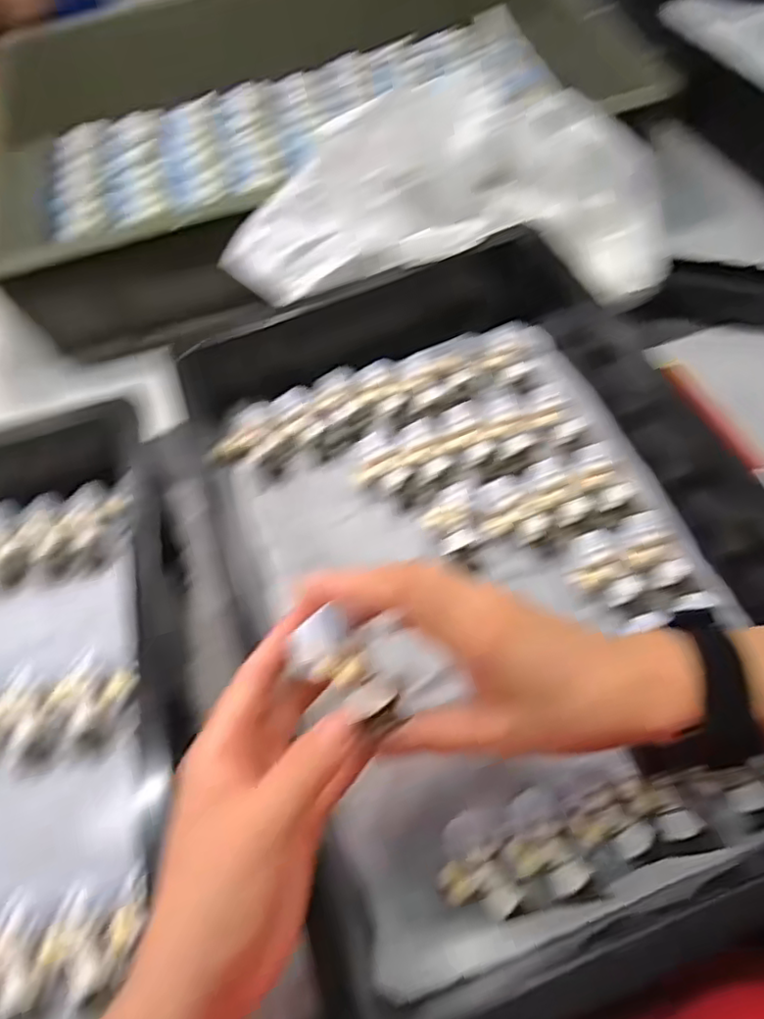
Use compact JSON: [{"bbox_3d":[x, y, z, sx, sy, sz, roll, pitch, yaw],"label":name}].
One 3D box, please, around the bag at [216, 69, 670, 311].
[{"bbox_3d":[0.057,-0.241,0.504,0.344,0.167,0.116,-9,60,1],"label":"bag"}]

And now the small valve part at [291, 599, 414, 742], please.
[{"bbox_3d":[-0.013,0.075,0.271,0.028,0.022,0.061,-45,100,-14],"label":"small valve part"}]

